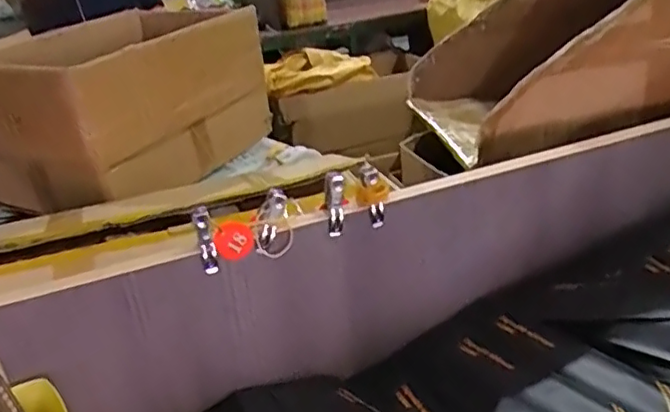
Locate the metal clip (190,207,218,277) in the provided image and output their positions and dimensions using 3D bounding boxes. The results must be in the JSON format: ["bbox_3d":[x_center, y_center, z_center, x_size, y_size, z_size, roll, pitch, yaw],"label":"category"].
[{"bbox_3d":[-0.114,0.032,0.537,0.014,0.065,0.011,-14,28,-15],"label":"metal clip"}]

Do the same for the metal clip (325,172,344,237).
[{"bbox_3d":[0.001,-0.002,0.570,0.017,0.063,0.016,-5,27,2],"label":"metal clip"}]

